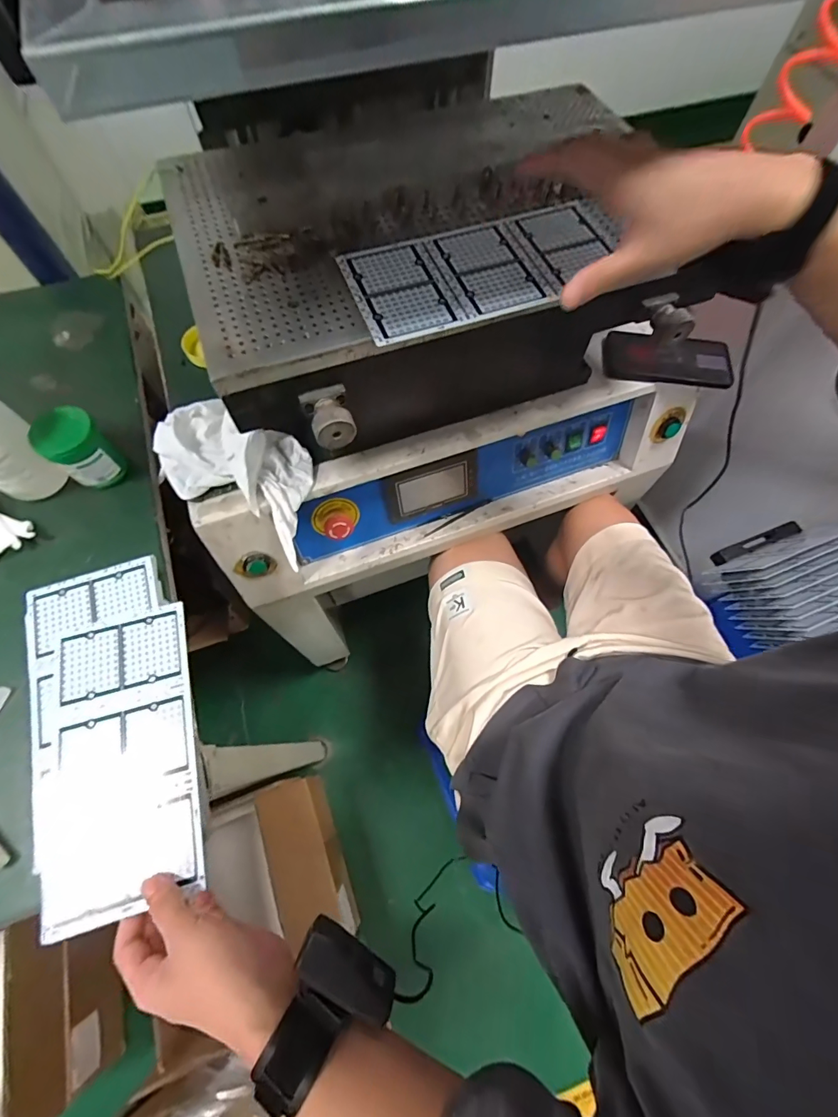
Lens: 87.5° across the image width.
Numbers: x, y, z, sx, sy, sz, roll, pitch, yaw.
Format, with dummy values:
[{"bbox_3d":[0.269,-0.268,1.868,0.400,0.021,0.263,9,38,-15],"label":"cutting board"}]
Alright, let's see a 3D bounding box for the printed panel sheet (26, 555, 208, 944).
[{"bbox_3d":[-0.270,0.142,0.389,0.131,0.010,0.290,-18,70,-8],"label":"printed panel sheet"}]

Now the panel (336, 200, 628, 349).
[{"bbox_3d":[0.060,-0.262,0.386,0.246,0.006,0.115,-25,69,-11],"label":"panel"}]

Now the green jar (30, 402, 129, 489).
[{"bbox_3d":[-0.383,-0.122,0.498,0.057,0.074,0.059,0,66,0],"label":"green jar"}]

